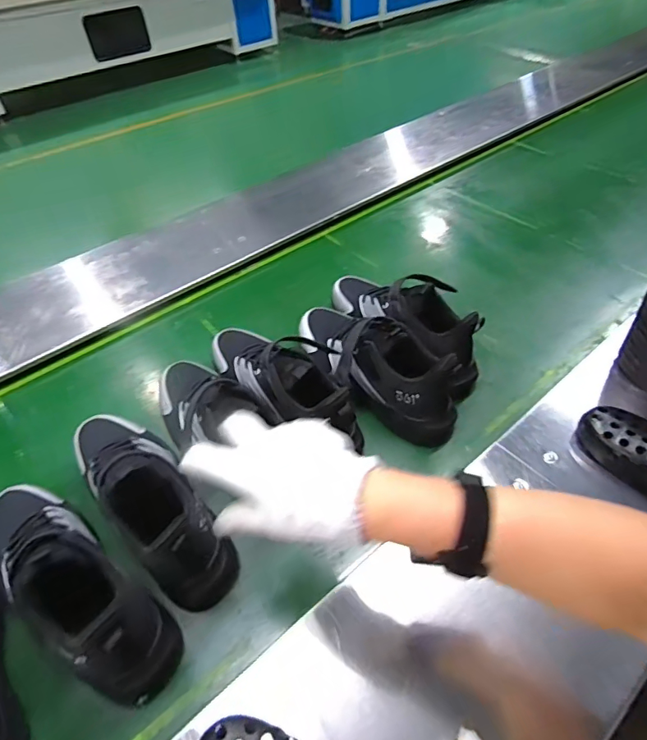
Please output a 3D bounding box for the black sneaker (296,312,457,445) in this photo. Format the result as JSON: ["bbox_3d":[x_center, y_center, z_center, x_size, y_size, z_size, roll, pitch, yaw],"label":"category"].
[{"bbox_3d":[0.064,-0.011,0.642,0.275,0.127,0.102,34,58,29],"label":"black sneaker"}]

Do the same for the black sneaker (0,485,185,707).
[{"bbox_3d":[-0.265,0.200,0.462,0.288,0.142,0.091,29,55,26],"label":"black sneaker"}]

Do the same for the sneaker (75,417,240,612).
[{"bbox_3d":[-0.203,0.119,0.514,0.088,0.131,0.282,-36,55,-26],"label":"sneaker"}]

